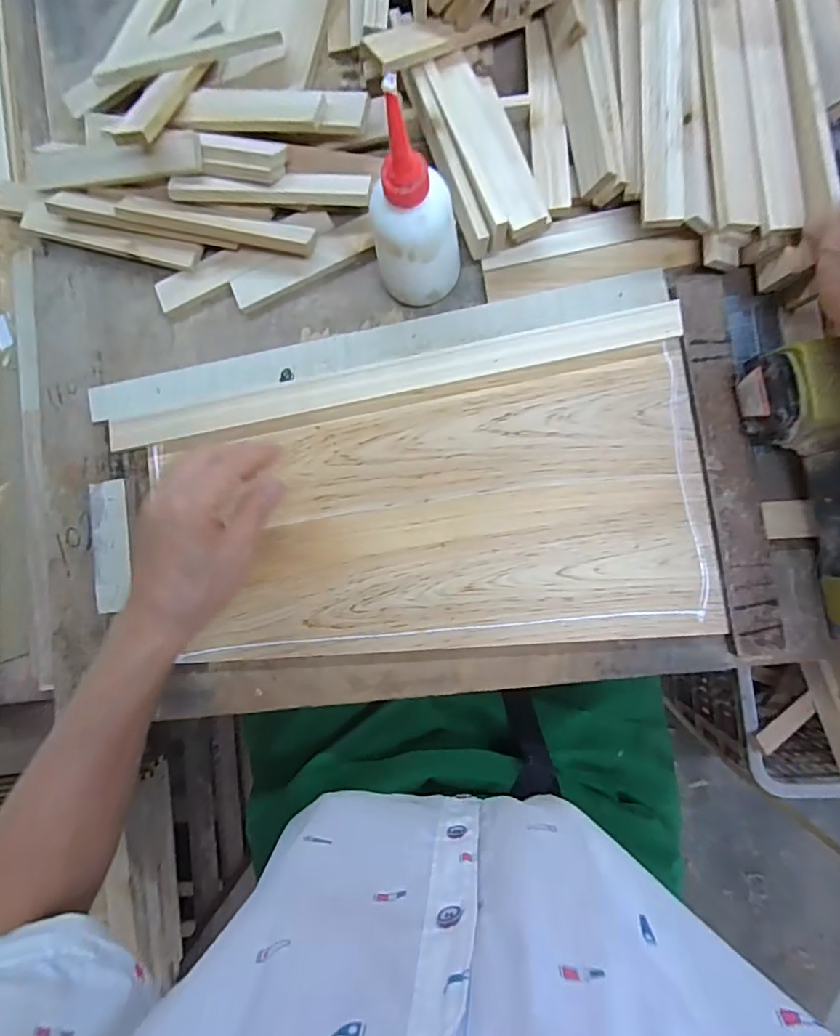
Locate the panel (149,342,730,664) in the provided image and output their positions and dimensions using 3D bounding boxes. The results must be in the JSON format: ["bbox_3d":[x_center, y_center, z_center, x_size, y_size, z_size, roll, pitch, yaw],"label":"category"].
[{"bbox_3d":[0.019,0.002,0.420,0.382,0.014,0.201,-7,86,6],"label":"panel"}]

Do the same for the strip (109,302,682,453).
[{"bbox_3d":[-0.027,-0.105,0.425,0.439,0.014,0.028,-11,86,6],"label":"strip"}]

